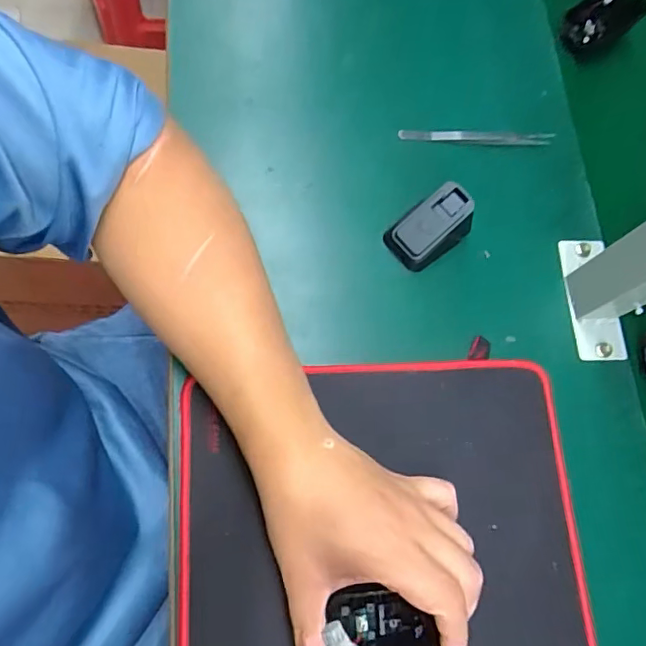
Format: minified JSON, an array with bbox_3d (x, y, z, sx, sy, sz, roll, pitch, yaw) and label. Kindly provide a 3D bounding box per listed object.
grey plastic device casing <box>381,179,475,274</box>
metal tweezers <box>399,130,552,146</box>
[{"bbox_3d":[0.086,-0.075,0.432,0.066,0.037,0.042,-33,80,-16],"label":"grey plastic device casing"},{"bbox_3d":[0.131,-0.159,0.478,0.129,0.004,0.010,2,73,-1],"label":"metal tweezers"}]

